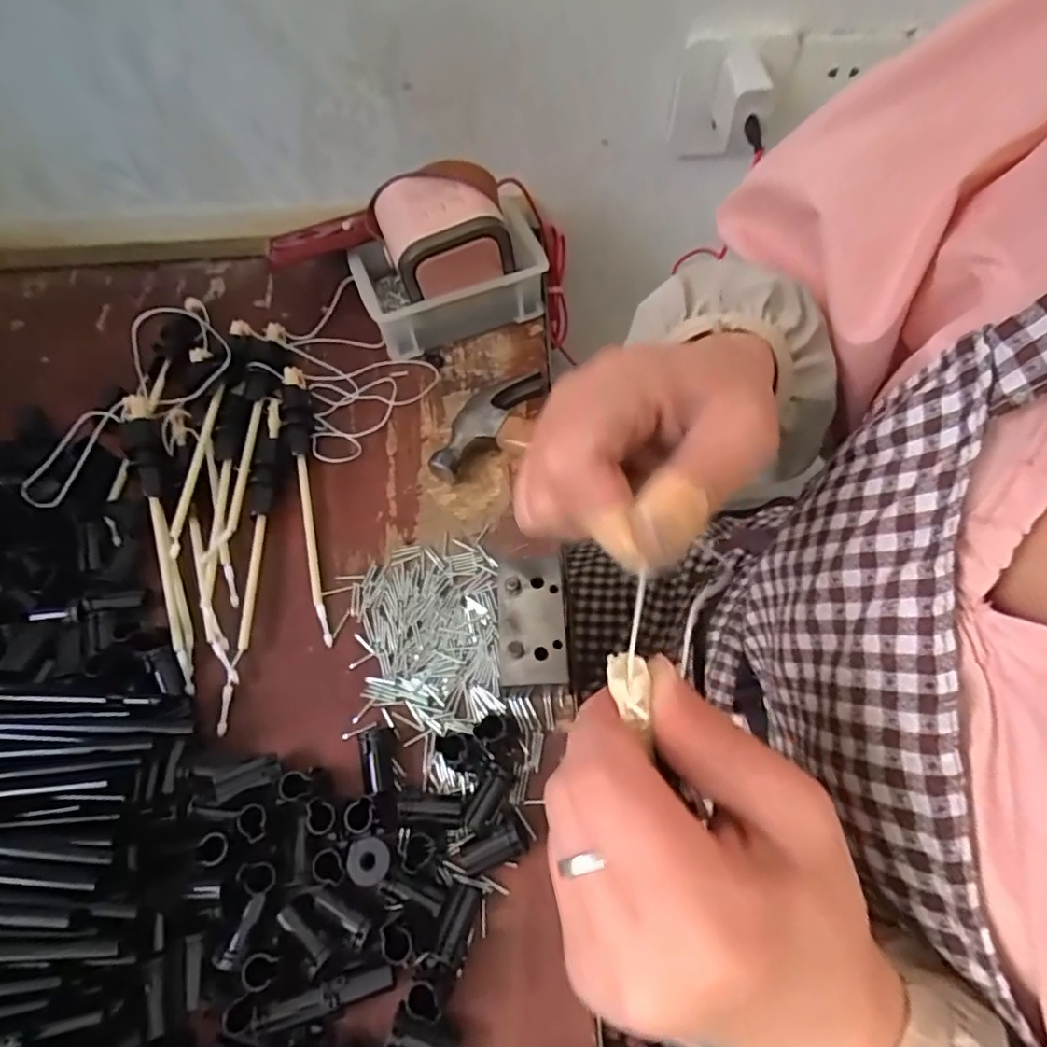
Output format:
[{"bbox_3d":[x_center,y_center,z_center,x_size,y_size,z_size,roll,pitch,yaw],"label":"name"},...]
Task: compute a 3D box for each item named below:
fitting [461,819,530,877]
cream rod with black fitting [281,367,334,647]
[{"bbox_3d":[-0.016,0.178,0.325,0.038,0.017,0.016,-23,65,-8],"label":"fitting"},{"bbox_3d":[-0.157,-0.025,0.433,0.020,0.020,0.225,-16,64,-5],"label":"cream rod with black fitting"}]

